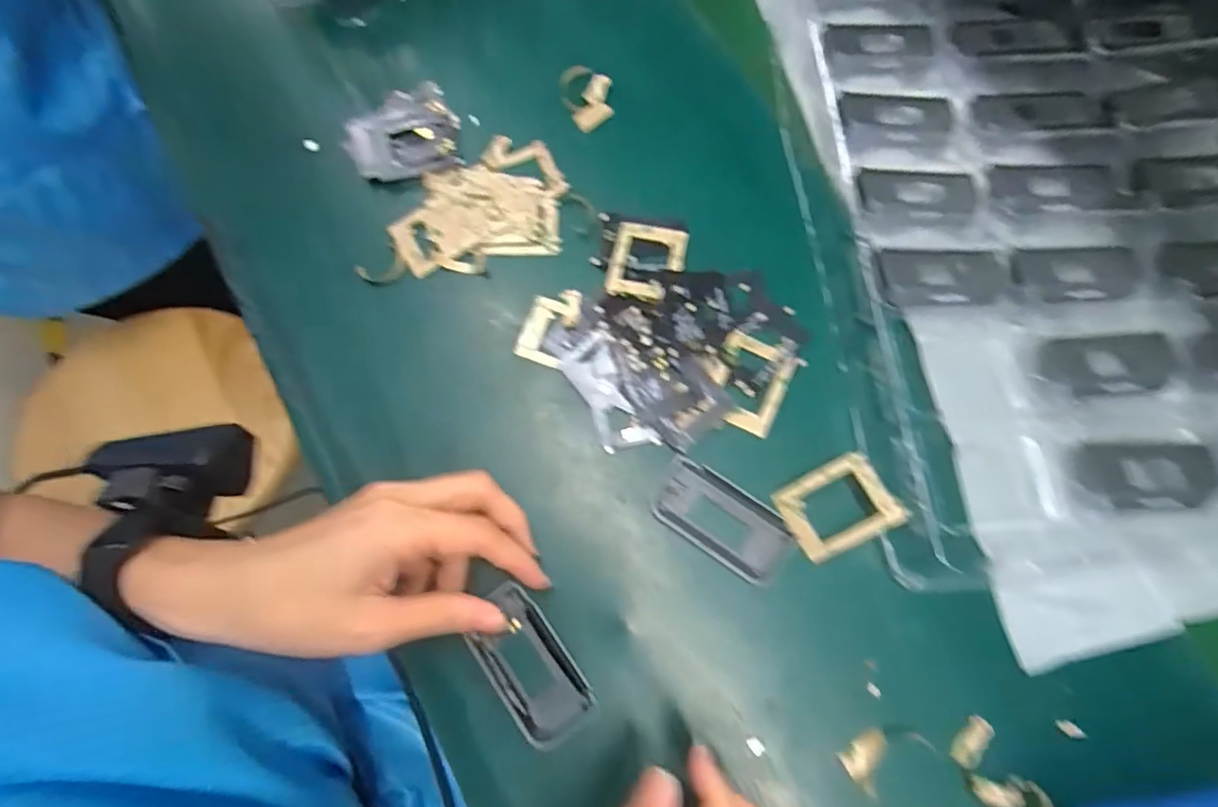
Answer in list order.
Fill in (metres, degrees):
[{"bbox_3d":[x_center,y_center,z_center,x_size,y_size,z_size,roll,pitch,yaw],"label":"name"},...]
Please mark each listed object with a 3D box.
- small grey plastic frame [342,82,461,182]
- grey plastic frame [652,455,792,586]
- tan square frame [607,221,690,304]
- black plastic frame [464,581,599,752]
[{"bbox_3d":[-0.134,-0.173,0.385,0.068,0.007,0.066,-20,76,-4],"label":"small grey plastic frame"},{"bbox_3d":[0.060,0.063,0.319,0.073,0.004,0.039,33,78,9],"label":"grey plastic frame"},{"bbox_3d":[0.023,-0.085,0.358,0.042,0.009,0.052,11,76,4],"label":"tan square frame"},{"bbox_3d":[-0.041,0.133,0.301,0.040,0.006,0.077,-37,77,-8],"label":"black plastic frame"}]

